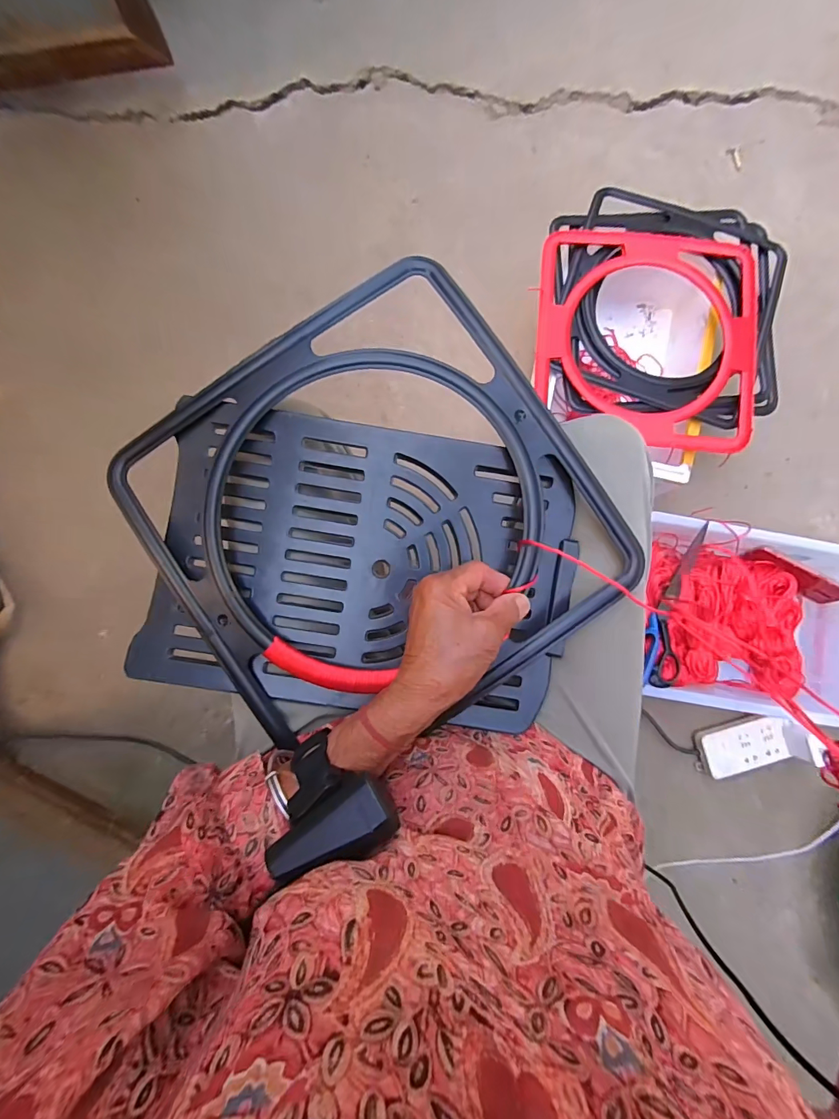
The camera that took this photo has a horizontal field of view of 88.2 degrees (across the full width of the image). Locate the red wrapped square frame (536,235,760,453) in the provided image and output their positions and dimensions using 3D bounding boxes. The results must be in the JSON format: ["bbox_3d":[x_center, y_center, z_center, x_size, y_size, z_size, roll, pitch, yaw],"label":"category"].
[{"bbox_3d":[0.356,-0.349,0.676,0.344,0.018,0.349,4,85,0],"label":"red wrapped square frame"}]

